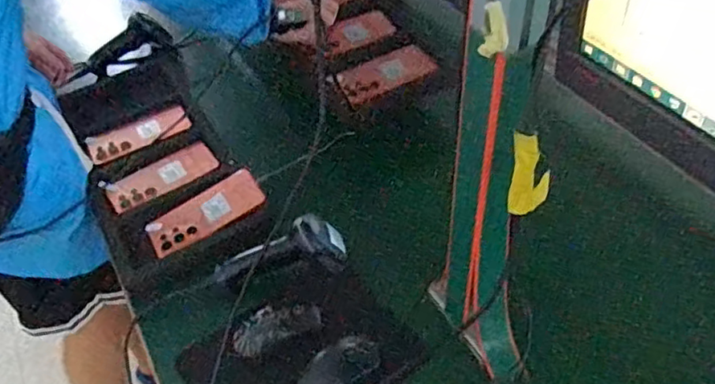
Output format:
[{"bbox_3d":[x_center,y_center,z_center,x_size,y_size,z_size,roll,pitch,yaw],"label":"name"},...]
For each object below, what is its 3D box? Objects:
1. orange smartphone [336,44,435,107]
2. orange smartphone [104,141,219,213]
[{"bbox_3d":[0.045,-0.191,0.966,0.152,0.015,0.083,-23,50,-15],"label":"orange smartphone"},{"bbox_3d":[-0.299,-0.023,0.937,0.169,0.016,0.080,-33,53,-23],"label":"orange smartphone"}]

